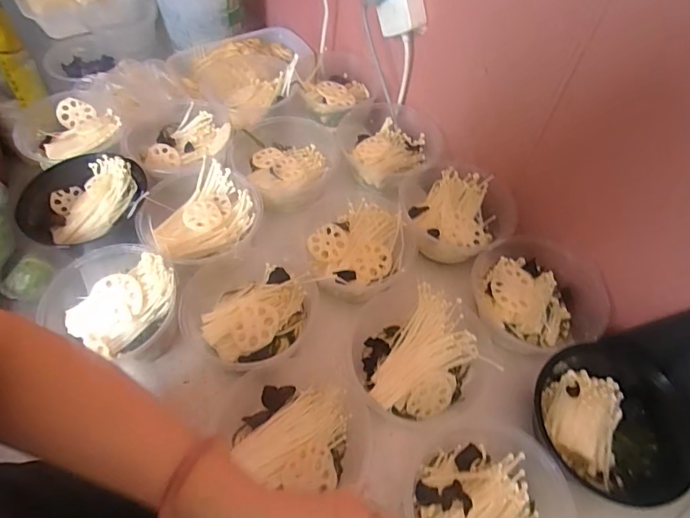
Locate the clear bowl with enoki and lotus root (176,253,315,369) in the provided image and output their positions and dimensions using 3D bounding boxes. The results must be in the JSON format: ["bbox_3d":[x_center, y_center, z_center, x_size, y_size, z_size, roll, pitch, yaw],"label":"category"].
[{"bbox_3d":[-0.117,0.063,0.571,0.154,0.054,0.150,2,56,-2],"label":"clear bowl with enoki and lotus root"}]

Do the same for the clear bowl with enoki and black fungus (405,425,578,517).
[{"bbox_3d":[0.147,0.256,0.470,0.153,0.079,0.146,-6,56,-7],"label":"clear bowl with enoki and black fungus"}]

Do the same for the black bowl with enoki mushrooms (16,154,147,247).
[{"bbox_3d":[-0.378,-0.082,0.659,0.176,0.056,0.130,-17,58,-14],"label":"black bowl with enoki mushrooms"}]

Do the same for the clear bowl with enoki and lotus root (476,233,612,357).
[{"bbox_3d":[0.256,0.050,0.602,0.165,0.056,0.158,13,56,6],"label":"clear bowl with enoki and lotus root"}]

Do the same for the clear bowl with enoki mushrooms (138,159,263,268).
[{"bbox_3d":[-0.204,-0.053,0.646,0.164,0.068,0.175,2,56,-2],"label":"clear bowl with enoki mushrooms"}]

